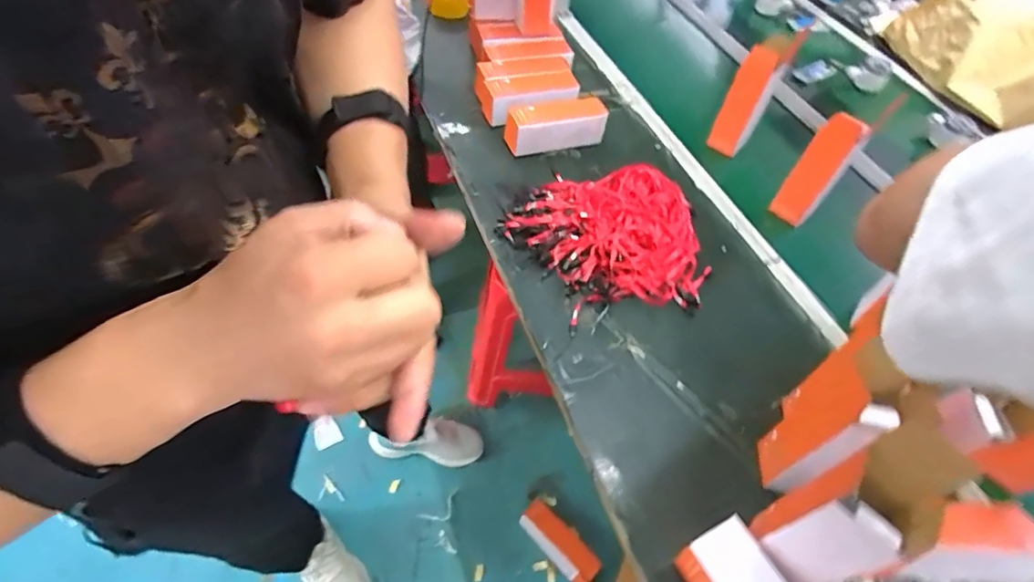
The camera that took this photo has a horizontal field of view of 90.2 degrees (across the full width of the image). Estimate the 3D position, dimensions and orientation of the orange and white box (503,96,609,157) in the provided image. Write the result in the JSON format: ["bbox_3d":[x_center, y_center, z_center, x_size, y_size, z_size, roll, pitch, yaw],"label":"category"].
[{"bbox_3d":[0.072,-0.302,0.954,0.187,0.073,0.061,-11,56,-13],"label":"orange and white box"}]

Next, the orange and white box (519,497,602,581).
[{"bbox_3d":[0.112,0.617,1.241,0.083,0.073,0.247,-34,63,-26],"label":"orange and white box"}]

